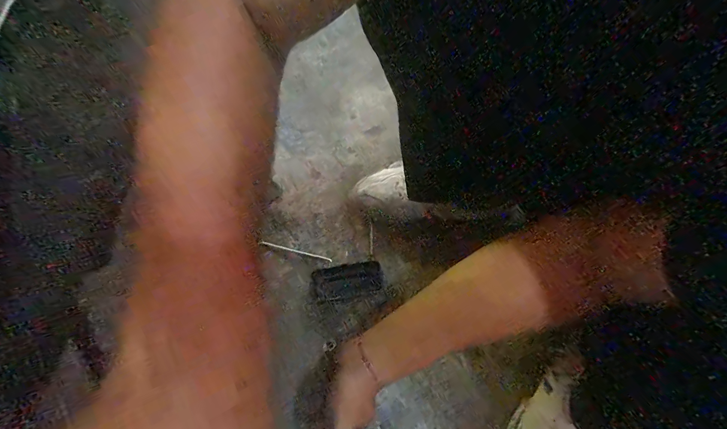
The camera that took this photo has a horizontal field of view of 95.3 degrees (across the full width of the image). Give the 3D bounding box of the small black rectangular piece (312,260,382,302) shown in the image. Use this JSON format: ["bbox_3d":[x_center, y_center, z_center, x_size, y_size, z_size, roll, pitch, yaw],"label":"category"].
[{"bbox_3d":[-0.024,0.103,0.516,0.104,0.014,0.052,-12,62,-5],"label":"small black rectangular piece"}]

